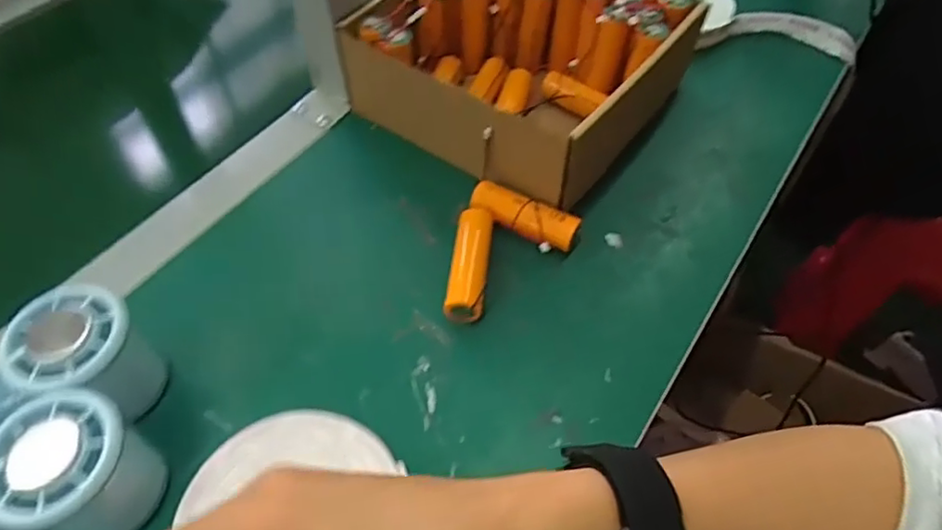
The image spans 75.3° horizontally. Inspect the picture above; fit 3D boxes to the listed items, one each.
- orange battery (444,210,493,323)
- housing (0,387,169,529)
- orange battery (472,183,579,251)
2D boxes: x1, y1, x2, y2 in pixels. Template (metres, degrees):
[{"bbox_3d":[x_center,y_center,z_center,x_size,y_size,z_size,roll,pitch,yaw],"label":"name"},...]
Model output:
[{"bbox_3d":[0.000,0.000,0.377,0.023,0.019,0.077,3,53,5],"label":"orange battery"},{"bbox_3d":[-0.224,0.101,0.281,0.156,0.063,0.064,-5,53,-2],"label":"housing"},{"bbox_3d":[0.033,-0.029,0.394,0.071,0.023,0.023,26,58,20],"label":"orange battery"}]

